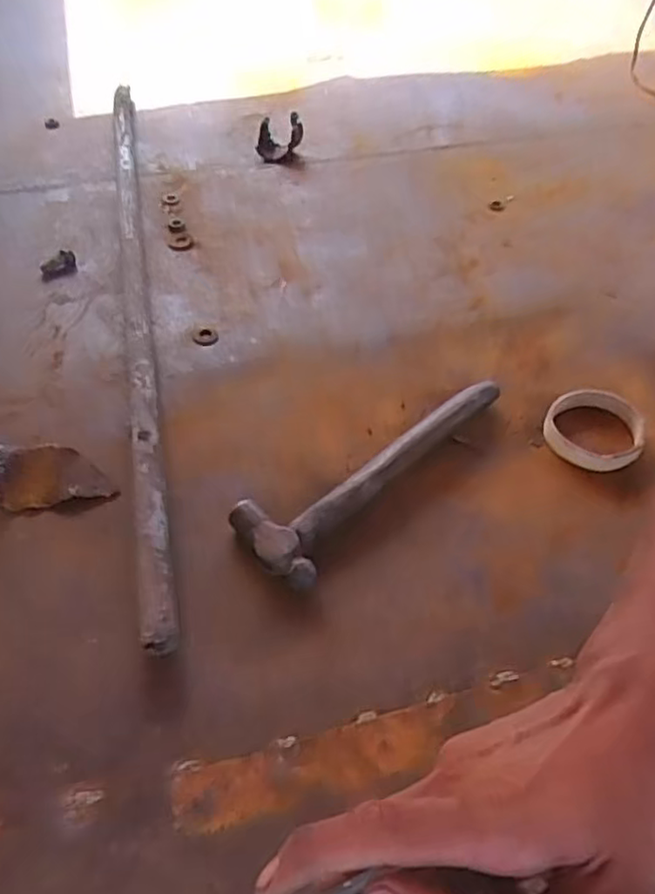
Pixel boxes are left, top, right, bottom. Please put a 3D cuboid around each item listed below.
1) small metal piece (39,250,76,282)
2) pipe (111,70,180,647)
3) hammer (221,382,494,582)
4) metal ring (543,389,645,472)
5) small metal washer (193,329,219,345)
[{"bbox_3d":[-0.309,-0.209,0.775,0.040,0.015,0.034,-15,49,-16],"label":"small metal piece"},{"bbox_3d":[-0.227,-0.232,0.788,0.027,0.033,0.924,-9,50,-10],"label":"pipe"},{"bbox_3d":[0.042,0.013,0.597,0.083,0.026,0.281,36,56,25],"label":"hammer"},{"bbox_3d":[0.248,-0.019,0.630,0.085,0.021,0.084,1,49,-1],"label":"metal ring"},{"bbox_3d":[-0.128,-0.114,0.708,0.026,0.004,0.026,-6,47,-8],"label":"small metal washer"}]

